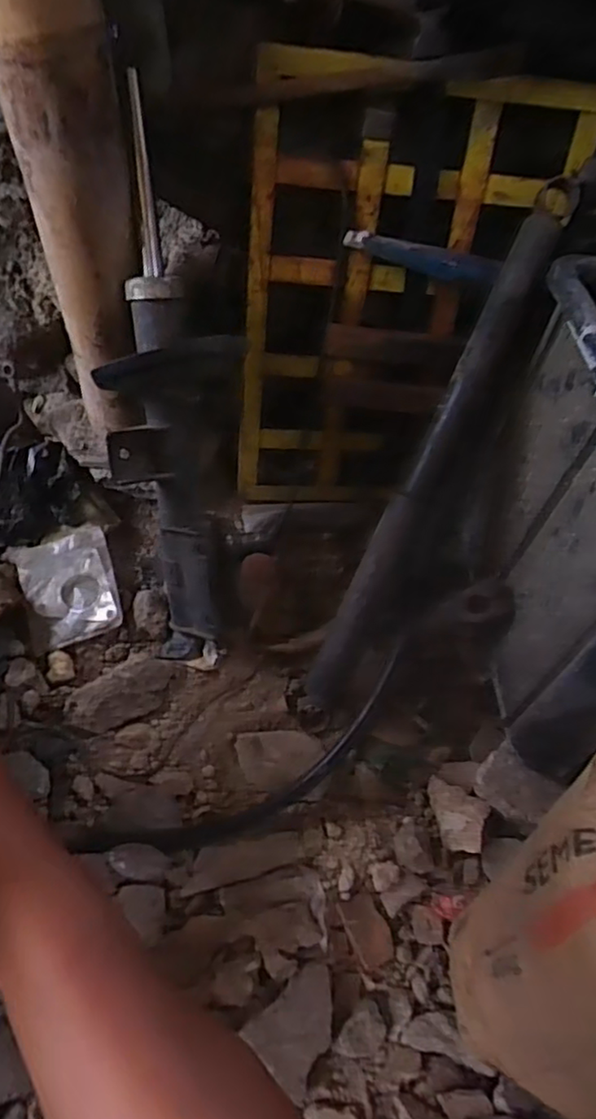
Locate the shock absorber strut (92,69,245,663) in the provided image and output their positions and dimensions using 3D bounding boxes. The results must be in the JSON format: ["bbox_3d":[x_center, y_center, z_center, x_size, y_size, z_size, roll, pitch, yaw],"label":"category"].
[{"bbox_3d":[-0.130,-0.150,0.659,0.127,0.564,0.095,-3,17,-3],"label":"shock absorber strut"}]

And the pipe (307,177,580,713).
[{"bbox_3d":[0.146,-0.104,0.665,0.054,0.056,0.582,27,97,20],"label":"pipe"}]

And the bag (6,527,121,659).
[{"bbox_3d":[-0.281,0.033,0.781,0.117,0.020,0.145,-20,70,-5],"label":"bag"}]

